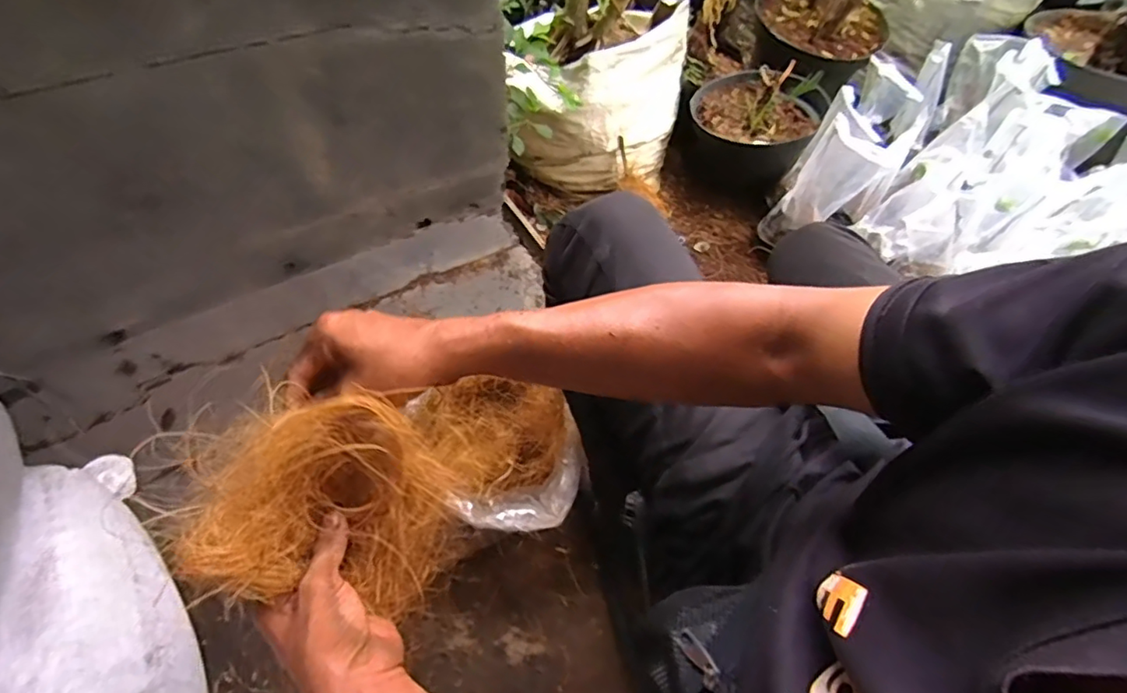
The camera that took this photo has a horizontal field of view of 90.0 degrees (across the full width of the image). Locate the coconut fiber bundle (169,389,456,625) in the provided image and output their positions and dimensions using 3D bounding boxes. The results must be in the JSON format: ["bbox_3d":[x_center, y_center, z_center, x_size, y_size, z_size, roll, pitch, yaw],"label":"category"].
[{"bbox_3d":[-0.152,0.098,0.364,0.142,0.078,0.122,10,64,5],"label":"coconut fiber bundle"}]

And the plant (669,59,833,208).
[{"bbox_3d":[0.338,-0.397,1.067,0.224,0.220,0.197,38,69,17],"label":"plant"}]

